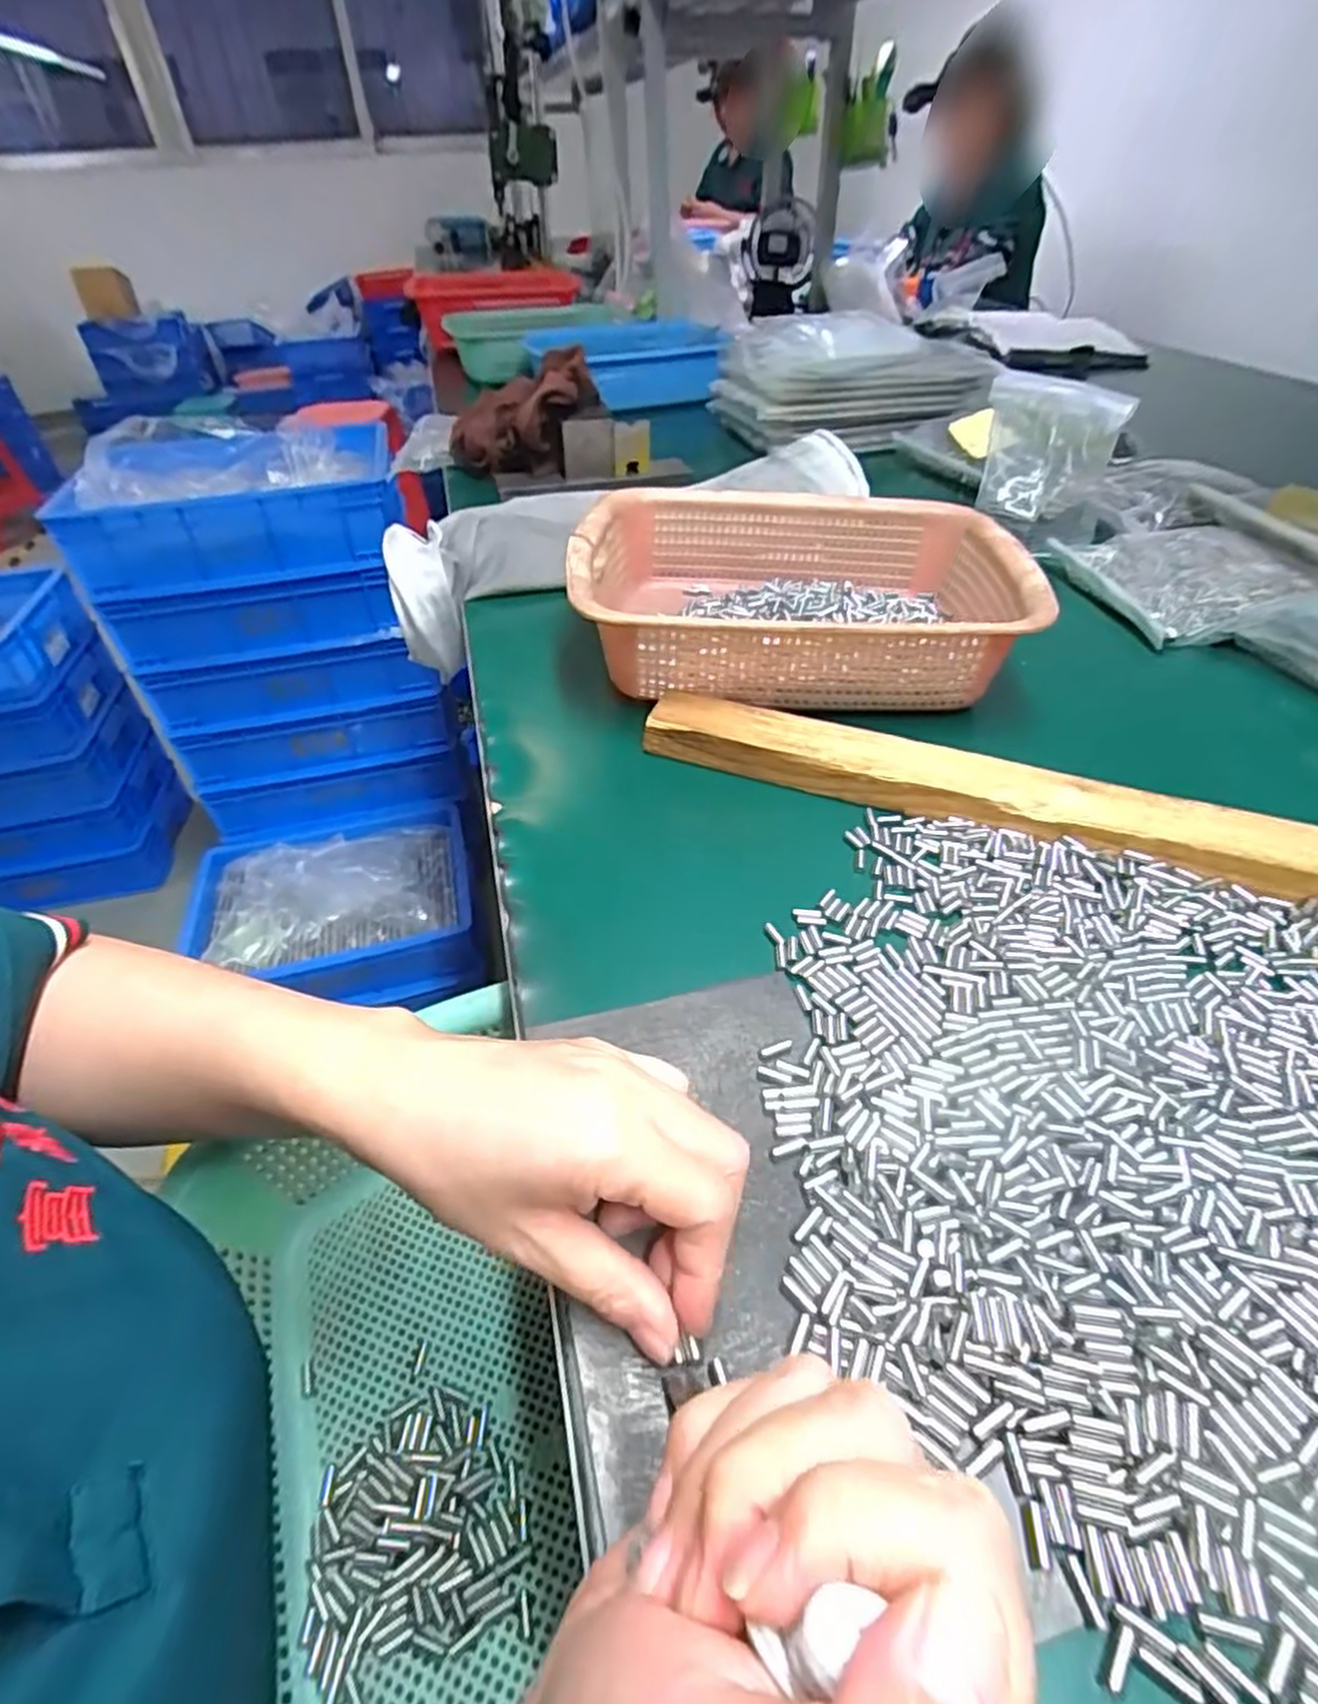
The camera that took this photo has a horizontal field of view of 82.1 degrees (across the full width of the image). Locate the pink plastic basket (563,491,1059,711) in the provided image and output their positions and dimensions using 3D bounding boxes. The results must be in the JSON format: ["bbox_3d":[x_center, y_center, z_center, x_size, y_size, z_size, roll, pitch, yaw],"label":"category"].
[{"bbox_3d":[0.093,-0.180,0.520,0.289,0.072,0.211,0,43,5],"label":"pink plastic basket"}]

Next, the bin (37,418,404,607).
[{"bbox_3d":[-0.565,-0.490,1.053,0.395,0.139,0.300,-11,43,-7],"label":"bin"}]

